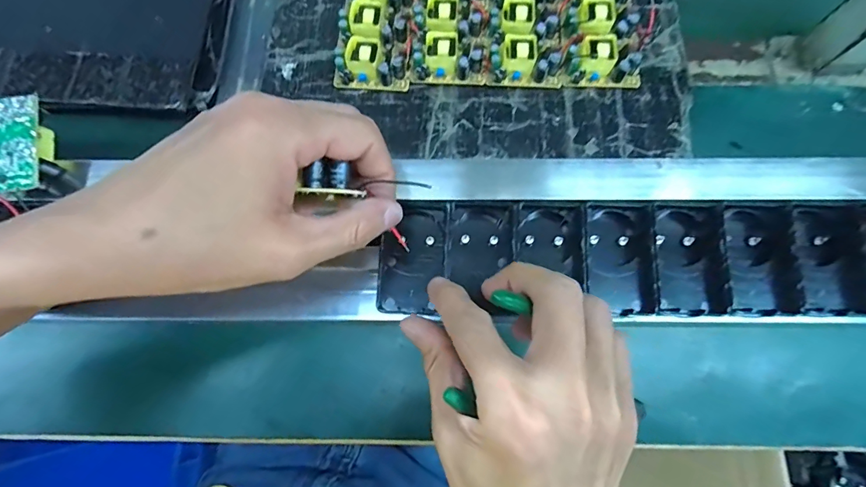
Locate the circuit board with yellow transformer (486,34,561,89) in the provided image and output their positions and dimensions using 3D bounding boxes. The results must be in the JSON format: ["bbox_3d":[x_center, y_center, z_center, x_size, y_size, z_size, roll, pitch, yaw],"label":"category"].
[{"bbox_3d":[0.077,-0.152,0.351,0.059,0.023,0.036,3,75,2],"label":"circuit board with yellow transformer"}]

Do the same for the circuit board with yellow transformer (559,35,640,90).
[{"bbox_3d":[0.140,-0.150,0.348,0.063,0.022,0.035,4,75,2],"label":"circuit board with yellow transformer"}]

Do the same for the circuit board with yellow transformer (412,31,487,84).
[{"bbox_3d":[0.014,-0.155,0.353,0.062,0.022,0.034,3,75,2],"label":"circuit board with yellow transformer"}]

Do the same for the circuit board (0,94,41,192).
[{"bbox_3d":[-0.276,-0.065,0.274,0.037,0.010,0.062,-5,75,0],"label":"circuit board"}]

